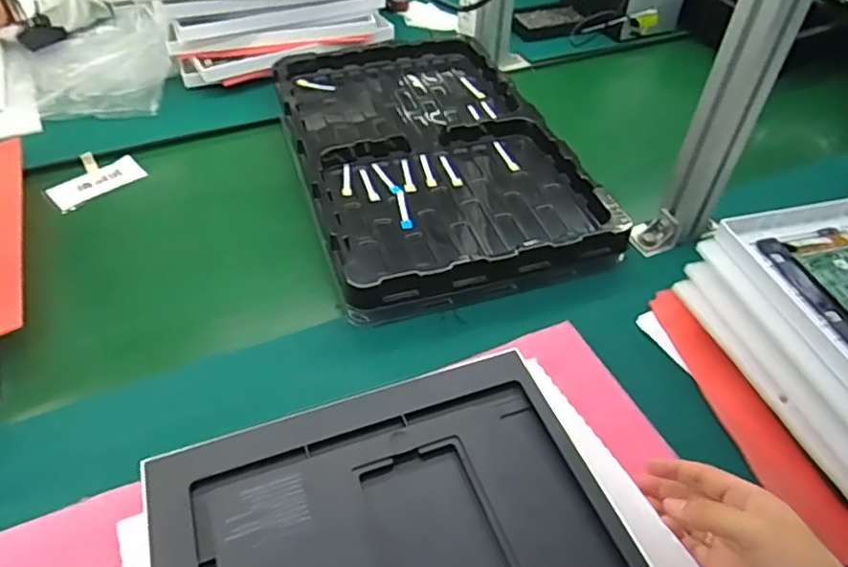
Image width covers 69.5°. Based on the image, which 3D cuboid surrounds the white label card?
[{"bbox_3d":[-0.403,-0.124,0.755,0.052,0.010,0.109,37,54,22],"label":"white label card"}]

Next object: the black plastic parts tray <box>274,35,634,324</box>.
[{"bbox_3d":[-0.001,-0.172,0.762,0.311,0.043,0.482,-11,47,-13],"label":"black plastic parts tray"}]

